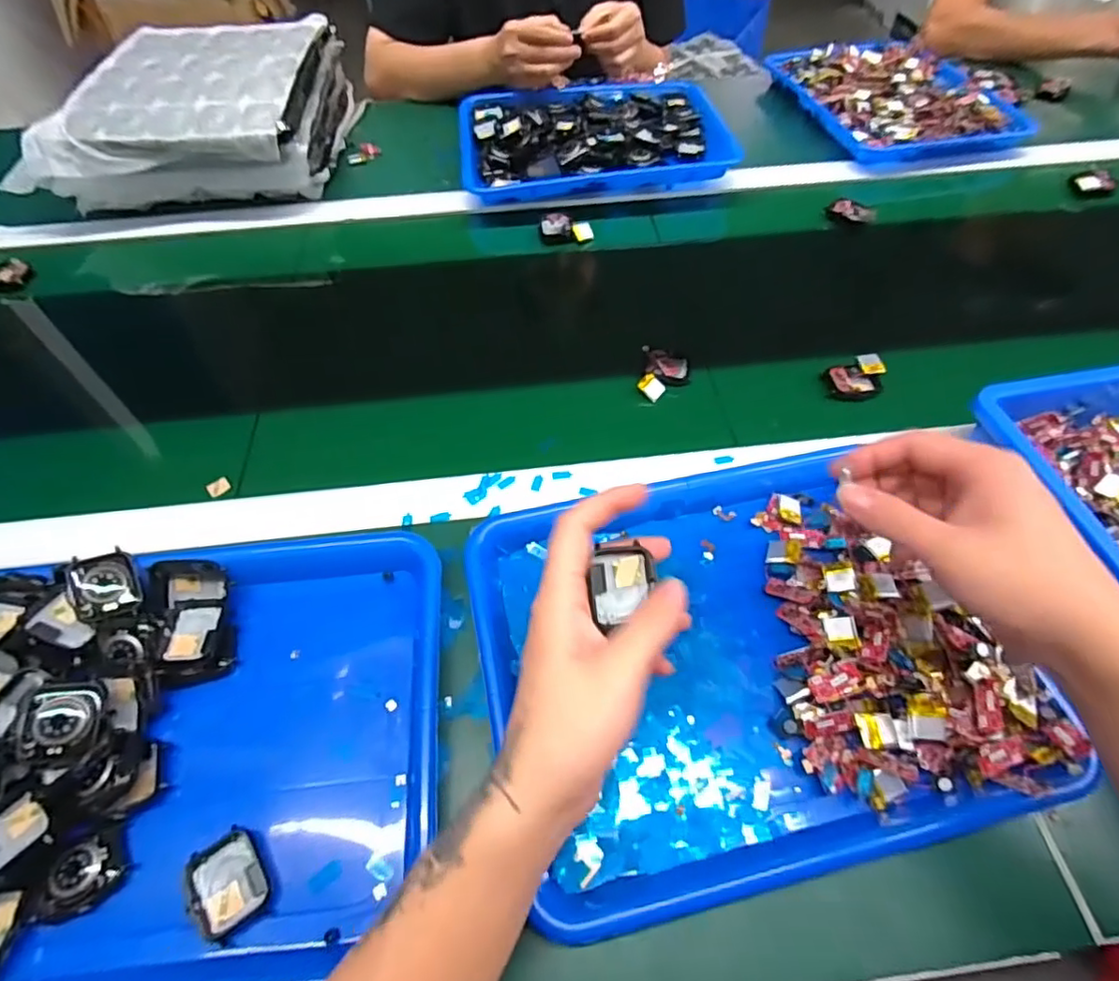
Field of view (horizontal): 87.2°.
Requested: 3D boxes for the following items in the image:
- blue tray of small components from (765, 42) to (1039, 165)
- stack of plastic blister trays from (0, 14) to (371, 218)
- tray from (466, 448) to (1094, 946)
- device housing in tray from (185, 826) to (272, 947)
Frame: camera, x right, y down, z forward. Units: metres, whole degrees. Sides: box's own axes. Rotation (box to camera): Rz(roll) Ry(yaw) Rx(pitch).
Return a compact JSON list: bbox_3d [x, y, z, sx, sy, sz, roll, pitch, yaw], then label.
[{"bbox_3d":[0.476,-0.558,0.817,0.273,0.036,0.311,-11,57,-7],"label":"blue tray of small components"},{"bbox_3d":[-0.445,-0.470,0.739,0.319,0.104,0.304,-2,56,-1],"label":"stack of plastic blister trays"},{"bbox_3d":[0.106,0.091,0.372,0.298,0.053,0.262,-13,57,-8],"label":"tray"},{"bbox_3d":[-0.179,0.212,0.319,0.036,0.008,0.046,-32,61,-19],"label":"device housing in tray"}]

